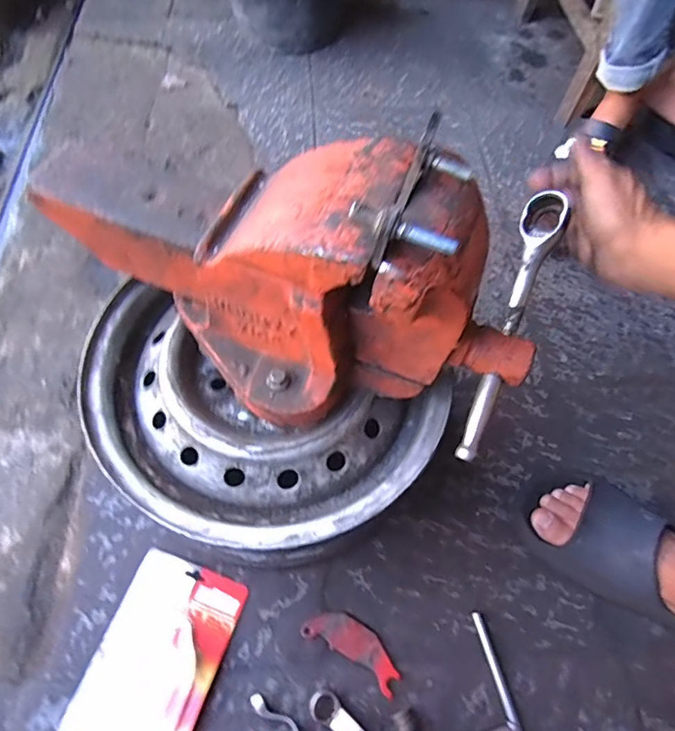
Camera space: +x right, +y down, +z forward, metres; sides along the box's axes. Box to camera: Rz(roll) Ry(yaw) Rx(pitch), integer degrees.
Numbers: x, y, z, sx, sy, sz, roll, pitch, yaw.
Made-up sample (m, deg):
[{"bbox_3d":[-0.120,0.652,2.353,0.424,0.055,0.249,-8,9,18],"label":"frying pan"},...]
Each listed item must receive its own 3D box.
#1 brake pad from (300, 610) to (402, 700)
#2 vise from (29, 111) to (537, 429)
[{"bbox_3d":[0.018,0.285,0.497,0.104,0.008,0.040,28,65,15],"label":"brake pad"},{"bbox_3d":[-0.041,-0.083,0.380,0.401,0.198,0.162,29,63,11],"label":"vise"}]

